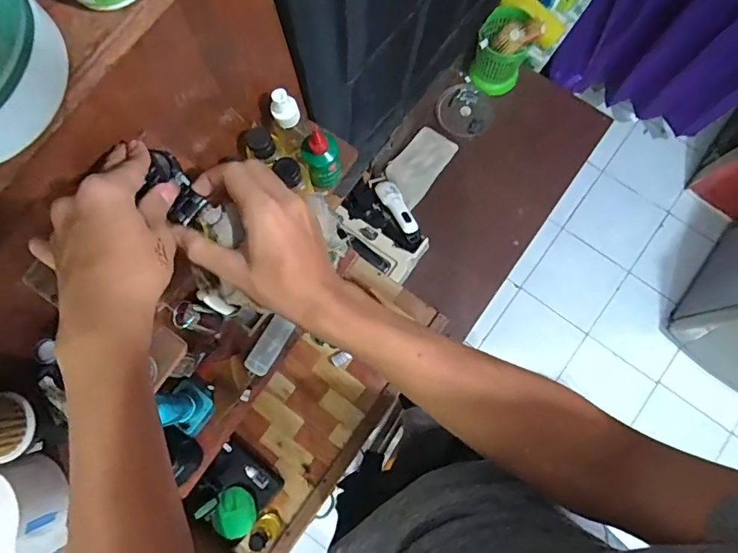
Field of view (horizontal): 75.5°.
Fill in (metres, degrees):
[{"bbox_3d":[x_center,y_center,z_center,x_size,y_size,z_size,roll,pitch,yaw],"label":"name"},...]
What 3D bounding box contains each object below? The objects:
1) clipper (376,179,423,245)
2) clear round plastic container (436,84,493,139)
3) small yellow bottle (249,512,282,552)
[{"bbox_3d":[0.066,-0.147,1.059,0.050,0.034,0.168,-26,79,-3],"label":"clipper"},{"bbox_3d":[0.233,-0.398,1.151,0.130,0.023,0.129,1,84,-9],"label":"clear round plastic container"},{"bbox_3d":[-0.172,0.423,0.787,0.043,0.103,0.033,33,82,8],"label":"small yellow bottle"}]

